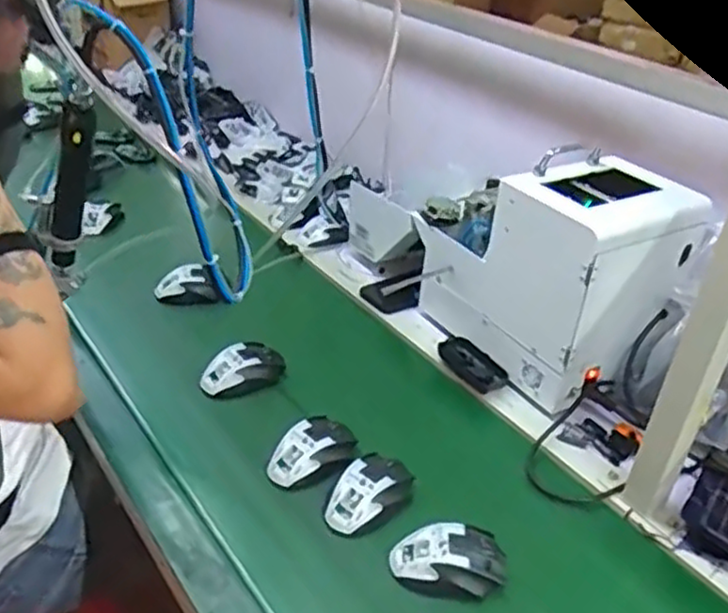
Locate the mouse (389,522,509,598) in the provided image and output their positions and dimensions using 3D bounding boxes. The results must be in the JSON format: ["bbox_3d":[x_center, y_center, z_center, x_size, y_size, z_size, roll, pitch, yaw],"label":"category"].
[{"bbox_3d":[0.088,0.261,0.744,0.120,0.039,0.064,0,34,-4],"label":"mouse"}]

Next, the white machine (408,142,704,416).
[{"bbox_3d":[0.249,-0.066,1.030,0.222,0.274,0.327,-22,41,-32],"label":"white machine"}]

